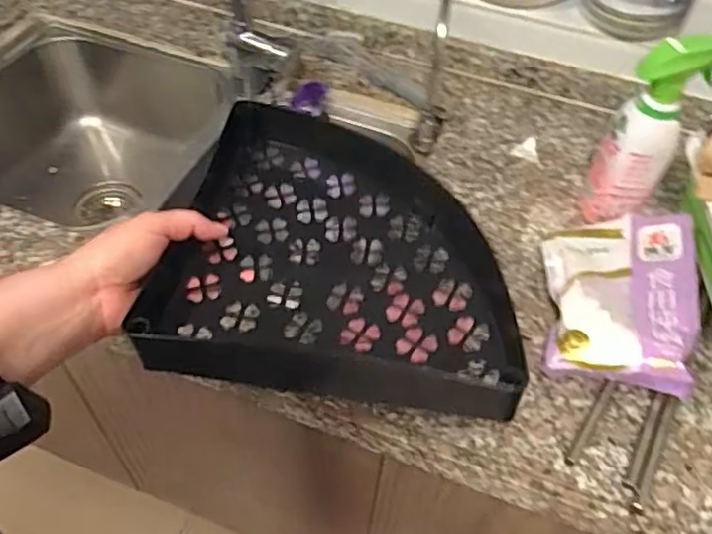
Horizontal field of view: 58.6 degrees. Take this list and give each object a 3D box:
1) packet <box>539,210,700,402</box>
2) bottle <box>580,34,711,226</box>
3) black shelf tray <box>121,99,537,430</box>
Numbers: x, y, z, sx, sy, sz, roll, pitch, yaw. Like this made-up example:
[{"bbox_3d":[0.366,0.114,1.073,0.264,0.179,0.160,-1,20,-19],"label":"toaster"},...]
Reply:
[{"bbox_3d":[0.272,0.030,0.658,0.143,0.063,0.204,11,52,5],"label":"packet"},{"bbox_3d":[0.312,-0.136,0.690,0.074,0.231,0.093,27,55,17],"label":"bottle"},{"bbox_3d":[-0.015,-0.022,0.494,0.261,0.054,0.271,6,52,1],"label":"black shelf tray"}]

